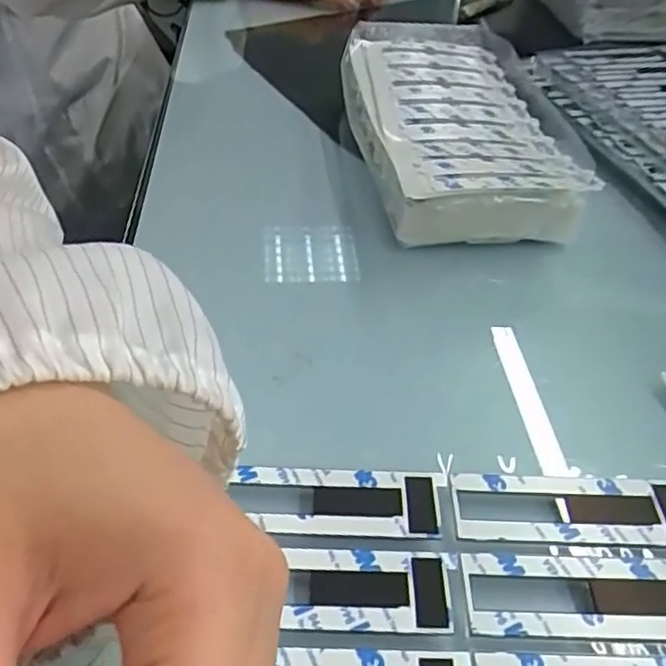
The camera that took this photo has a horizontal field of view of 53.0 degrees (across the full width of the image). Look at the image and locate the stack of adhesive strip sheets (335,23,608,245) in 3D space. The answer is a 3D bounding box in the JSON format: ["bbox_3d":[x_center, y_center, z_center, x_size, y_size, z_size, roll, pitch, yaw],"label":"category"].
[{"bbox_3d":[0.073,-0.135,0.422,0.123,0.044,0.247,0,43,-3],"label":"stack of adhesive strip sheets"}]

